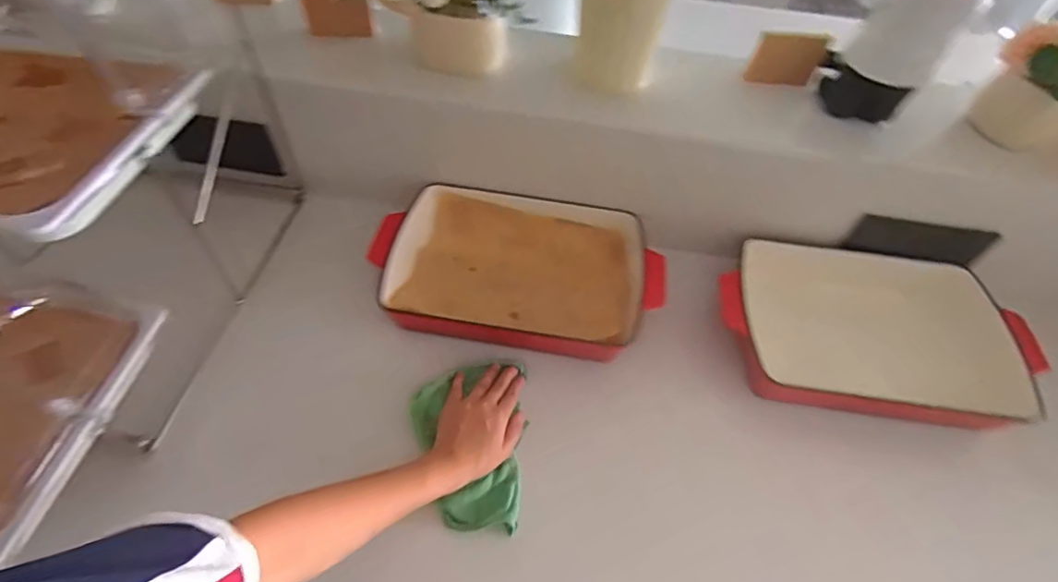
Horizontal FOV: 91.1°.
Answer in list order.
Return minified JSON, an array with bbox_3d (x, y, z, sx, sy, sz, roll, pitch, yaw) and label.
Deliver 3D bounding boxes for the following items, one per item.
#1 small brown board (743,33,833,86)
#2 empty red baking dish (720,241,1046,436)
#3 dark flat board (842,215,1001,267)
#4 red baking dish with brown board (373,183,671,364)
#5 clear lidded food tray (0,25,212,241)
[{"bbox_3d":[0.340,-0.303,0.679,0.093,0.067,0.011,2,53,-3],"label":"small brown board"},{"bbox_3d":[0.428,0.050,0.659,0.372,0.059,0.257,8,52,4],"label":"empty red baking dish"},{"bbox_3d":[0.522,-0.066,0.691,0.172,0.053,0.012,11,39,3],"label":"dark flat board"},{"bbox_3d":[-0.016,-0.027,0.707,0.378,0.071,0.251,7,52,3],"label":"red baking dish with brown board"},{"bbox_3d":[-0.511,-0.164,0.503,0.326,0.045,0.294,8,52,4],"label":"clear lidded food tray"}]

